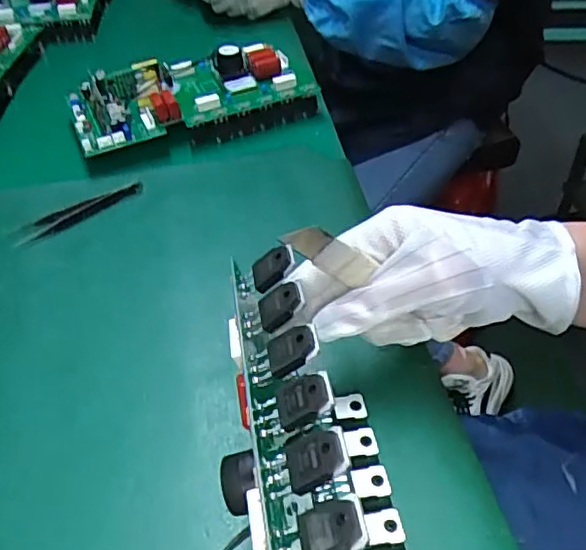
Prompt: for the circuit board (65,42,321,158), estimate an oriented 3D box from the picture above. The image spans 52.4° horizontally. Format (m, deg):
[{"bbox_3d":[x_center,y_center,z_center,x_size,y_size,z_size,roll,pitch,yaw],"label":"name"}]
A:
[{"bbox_3d":[-0.101,-0.181,0.593,0.232,0.047,0.116,-17,45,-14],"label":"circuit board"}]

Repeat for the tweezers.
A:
[{"bbox_3d":[-0.173,-0.052,0.488,0.106,0.009,0.019,-26,48,-22],"label":"tweezers"}]

